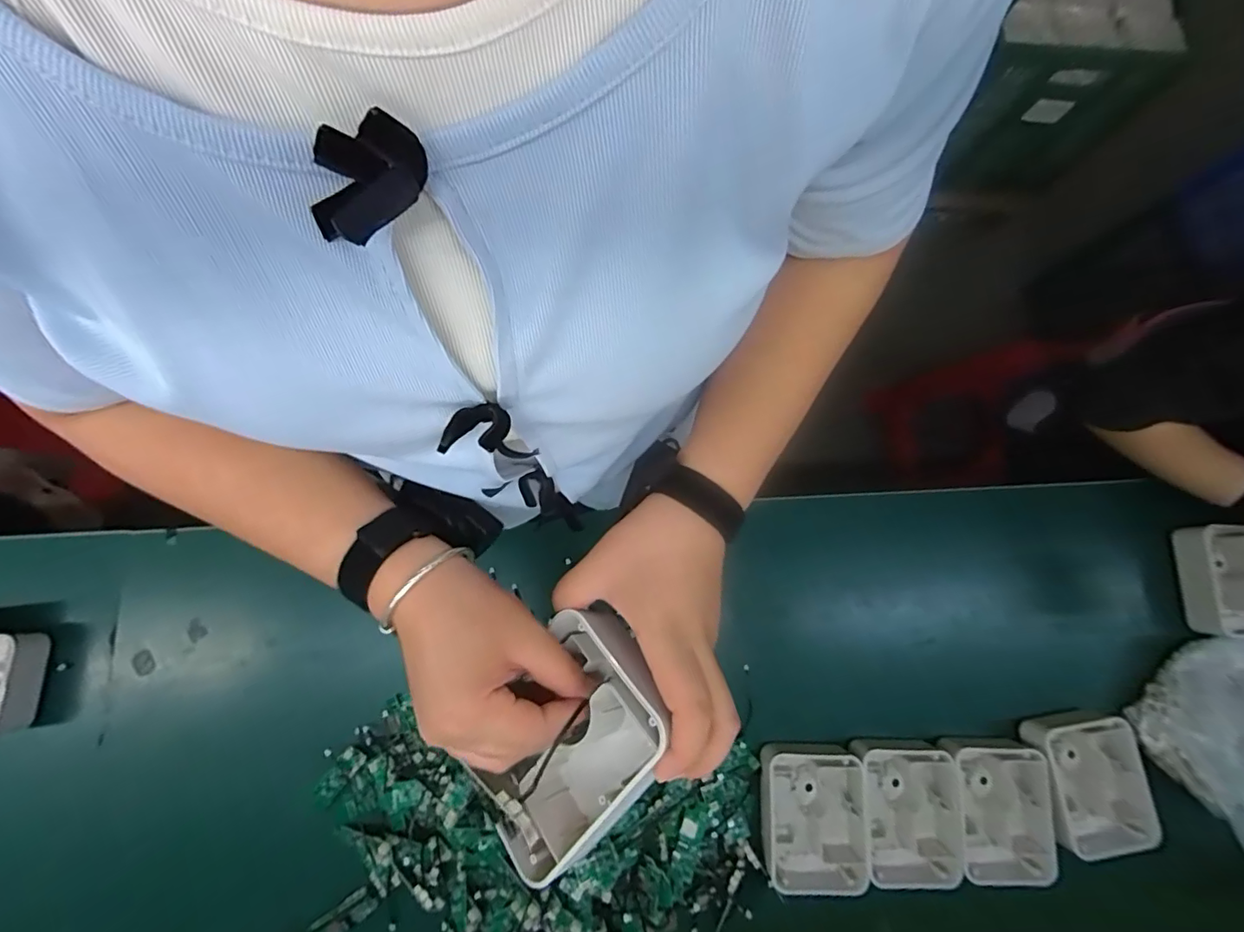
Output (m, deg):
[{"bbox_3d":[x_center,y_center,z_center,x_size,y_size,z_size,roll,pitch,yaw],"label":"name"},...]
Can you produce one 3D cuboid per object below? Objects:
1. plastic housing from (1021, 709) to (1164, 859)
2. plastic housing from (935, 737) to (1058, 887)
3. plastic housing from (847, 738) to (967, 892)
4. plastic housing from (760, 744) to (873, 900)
[{"bbox_3d":[0.496,0.341,0.563,0.104,0.045,0.139,-4,82,-4],"label":"plastic housing"},{"bbox_3d":[0.394,0.360,0.555,0.101,0.036,0.132,1,81,-4],"label":"plastic housing"},{"bbox_3d":[0.297,0.360,0.550,0.103,0.035,0.138,0,82,-4],"label":"plastic housing"},{"bbox_3d":[0.197,0.364,0.551,0.103,0.041,0.132,1,81,-4],"label":"plastic housing"}]

